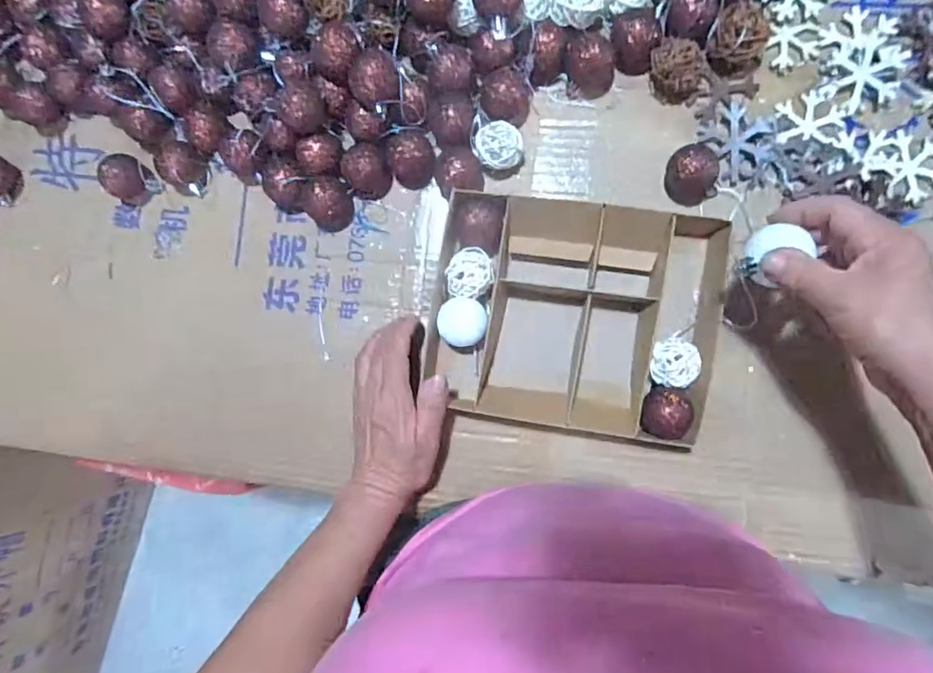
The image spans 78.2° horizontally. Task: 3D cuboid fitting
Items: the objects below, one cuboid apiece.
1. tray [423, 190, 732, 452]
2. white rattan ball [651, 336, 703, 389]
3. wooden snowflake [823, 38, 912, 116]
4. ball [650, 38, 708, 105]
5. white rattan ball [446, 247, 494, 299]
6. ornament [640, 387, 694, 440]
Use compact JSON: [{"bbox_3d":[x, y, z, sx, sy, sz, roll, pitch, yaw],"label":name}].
[{"bbox_3d":[0.080,-0.017,0.437,0.208,0.045,0.163,10,94,5],"label":"tray"},{"bbox_3d":[0.157,0.019,0.434,0.035,0.029,0.036,0,93,5],"label":"white rattan ball"},{"bbox_3d":[0.295,-0.192,0.423,0.054,0.007,0.044,-20,95,21],"label":"wooden snowflake"},{"bbox_3d":[0.158,-0.203,0.430,0.043,0.042,0.039,22,95,4],"label":"ball"},{"bbox_3d":[0.003,-0.048,0.443,0.033,0.030,0.039,28,95,3],"label":"white rattan ball"},{"bbox_3d":[0.147,0.056,0.430,0.037,0.038,0.035,0,93,5],"label":"ornament"}]

